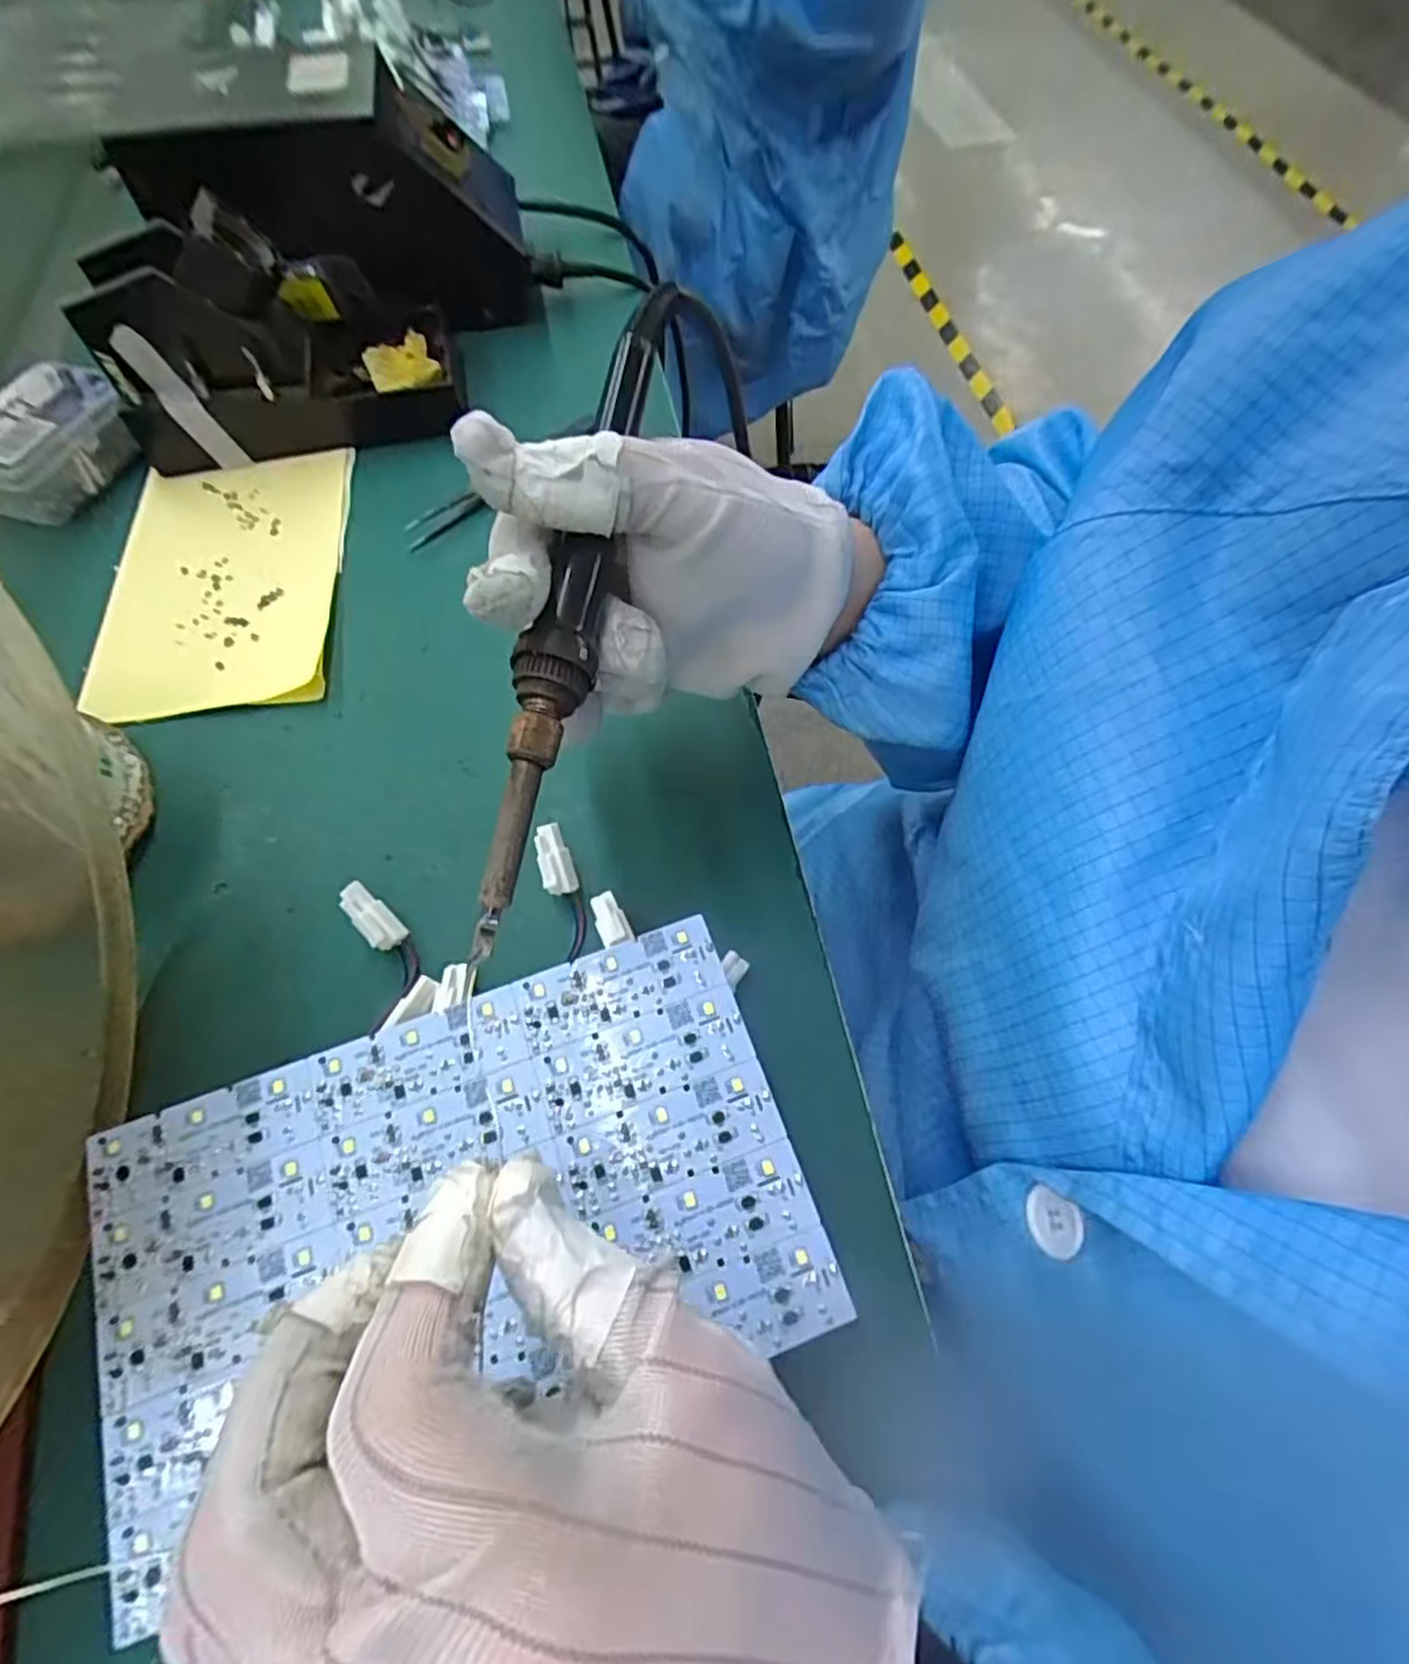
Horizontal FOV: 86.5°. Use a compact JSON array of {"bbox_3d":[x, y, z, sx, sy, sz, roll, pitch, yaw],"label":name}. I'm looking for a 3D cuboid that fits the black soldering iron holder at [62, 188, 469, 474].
[{"bbox_3d":[-0.215,-0.255,0.381,0.156,0.081,0.082,-9,62,-3],"label":"black soldering iron holder"}]

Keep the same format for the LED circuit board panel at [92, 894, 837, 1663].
[{"bbox_3d":[-0.070,0.108,0.211,0.189,0.004,0.116,-19,69,-7],"label":"LED circuit board panel"}]

